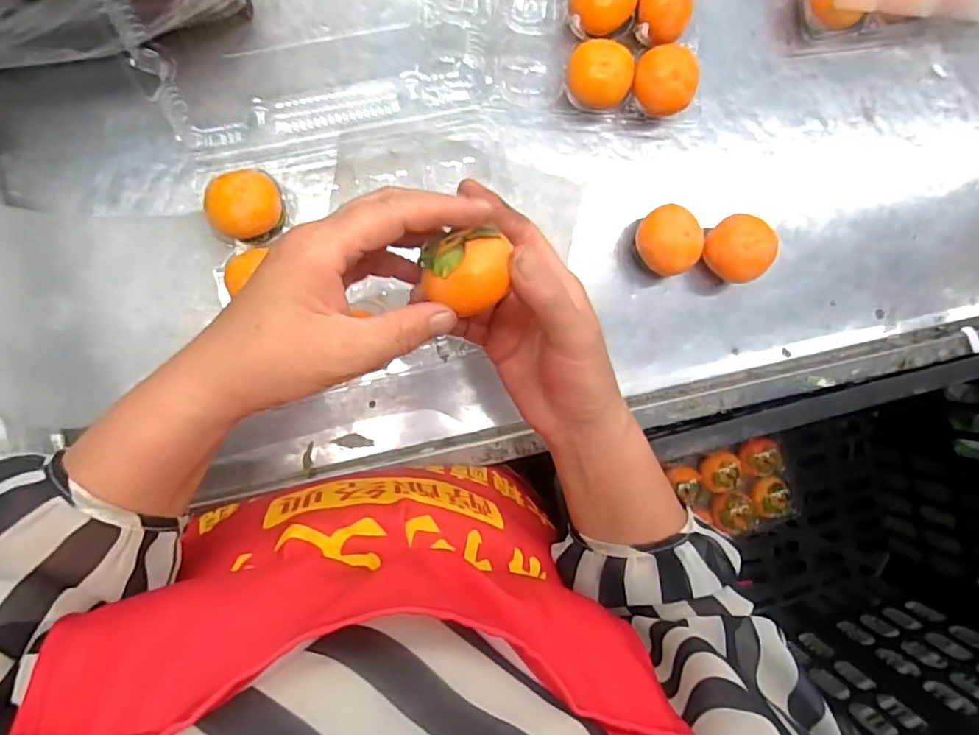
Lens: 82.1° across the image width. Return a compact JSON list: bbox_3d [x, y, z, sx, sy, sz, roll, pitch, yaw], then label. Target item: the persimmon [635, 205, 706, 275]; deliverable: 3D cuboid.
[{"bbox_3d":[0.139,-0.100,0.451,0.046,0.043,0.052,-31,97,-5],"label":"persimmon"}]

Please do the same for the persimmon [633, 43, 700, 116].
[{"bbox_3d":[0.133,-0.221,0.441,0.048,0.043,0.049,-21,96,-7],"label":"persimmon"}]

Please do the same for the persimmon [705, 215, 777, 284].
[{"bbox_3d":[0.197,-0.094,0.454,0.051,0.042,0.045,45,86,-8],"label":"persimmon"}]

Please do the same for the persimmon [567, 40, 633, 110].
[{"bbox_3d":[0.083,-0.218,0.428,0.047,0.042,0.043,0,93,-8],"label":"persimmon"}]

